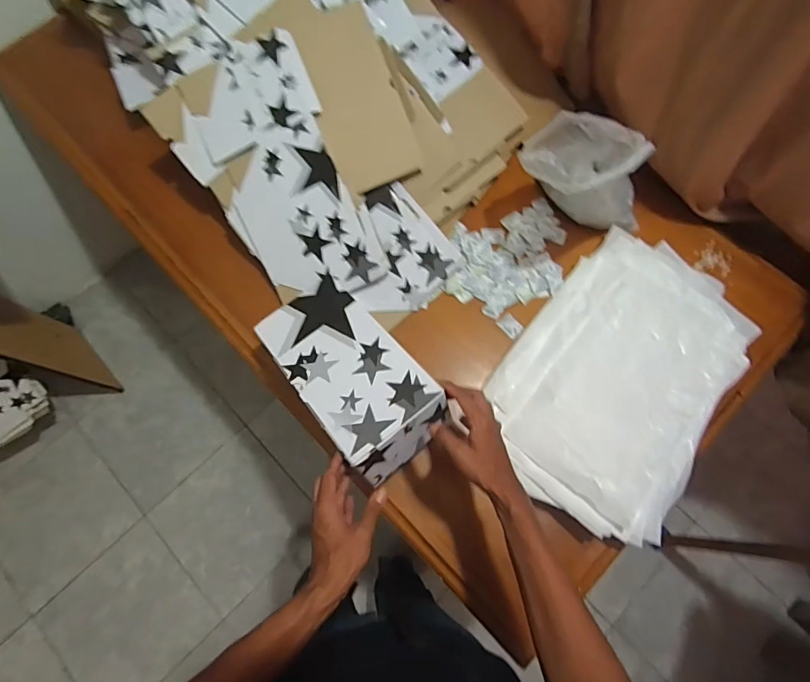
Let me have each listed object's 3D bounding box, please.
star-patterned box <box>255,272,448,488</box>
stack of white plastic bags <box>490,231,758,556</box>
[{"bbox_3d":[-0.080,0.038,0.642,0.145,0.079,0.286,-37,63,-10],"label":"star-patterned box"},{"bbox_3d":[0.344,0.054,0.734,0.312,0.057,0.466,34,76,9],"label":"stack of white plastic bags"}]

